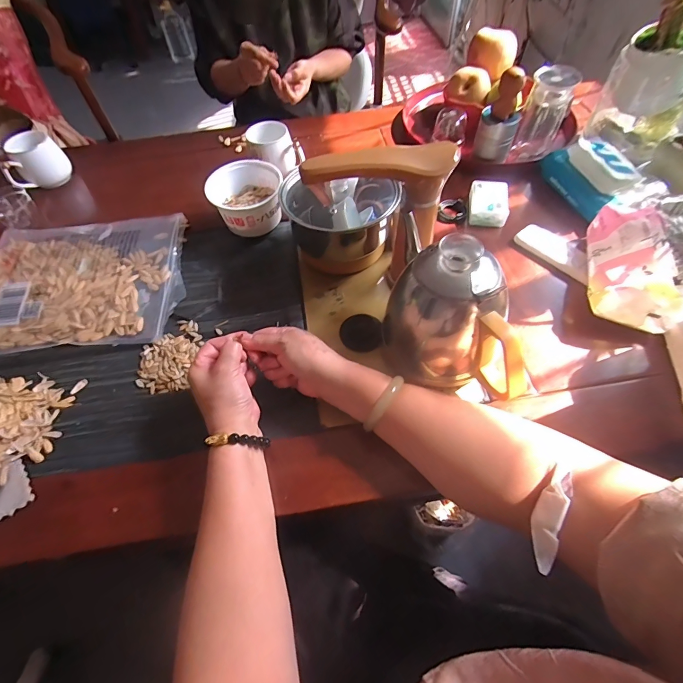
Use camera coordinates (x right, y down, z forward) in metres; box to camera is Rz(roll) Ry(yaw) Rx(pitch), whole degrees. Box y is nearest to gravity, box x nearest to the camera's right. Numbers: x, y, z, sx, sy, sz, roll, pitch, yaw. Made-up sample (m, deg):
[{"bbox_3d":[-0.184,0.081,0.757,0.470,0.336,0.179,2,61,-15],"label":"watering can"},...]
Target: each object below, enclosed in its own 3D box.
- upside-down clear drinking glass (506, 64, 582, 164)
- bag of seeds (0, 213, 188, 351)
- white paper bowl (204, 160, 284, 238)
[{"bbox_3d":[0.345,-0.383,0.631,0.067,0.139,0.060,26,62,17],"label":"upside-down clear drinking glass"},{"bbox_3d":[-0.393,-0.101,0.545,0.316,0.029,0.252,1,58,3],"label":"bag of seeds"},{"bbox_3d":[-0.147,-0.223,0.585,0.112,0.072,0.102,-1,58,2],"label":"white paper bowl"}]

